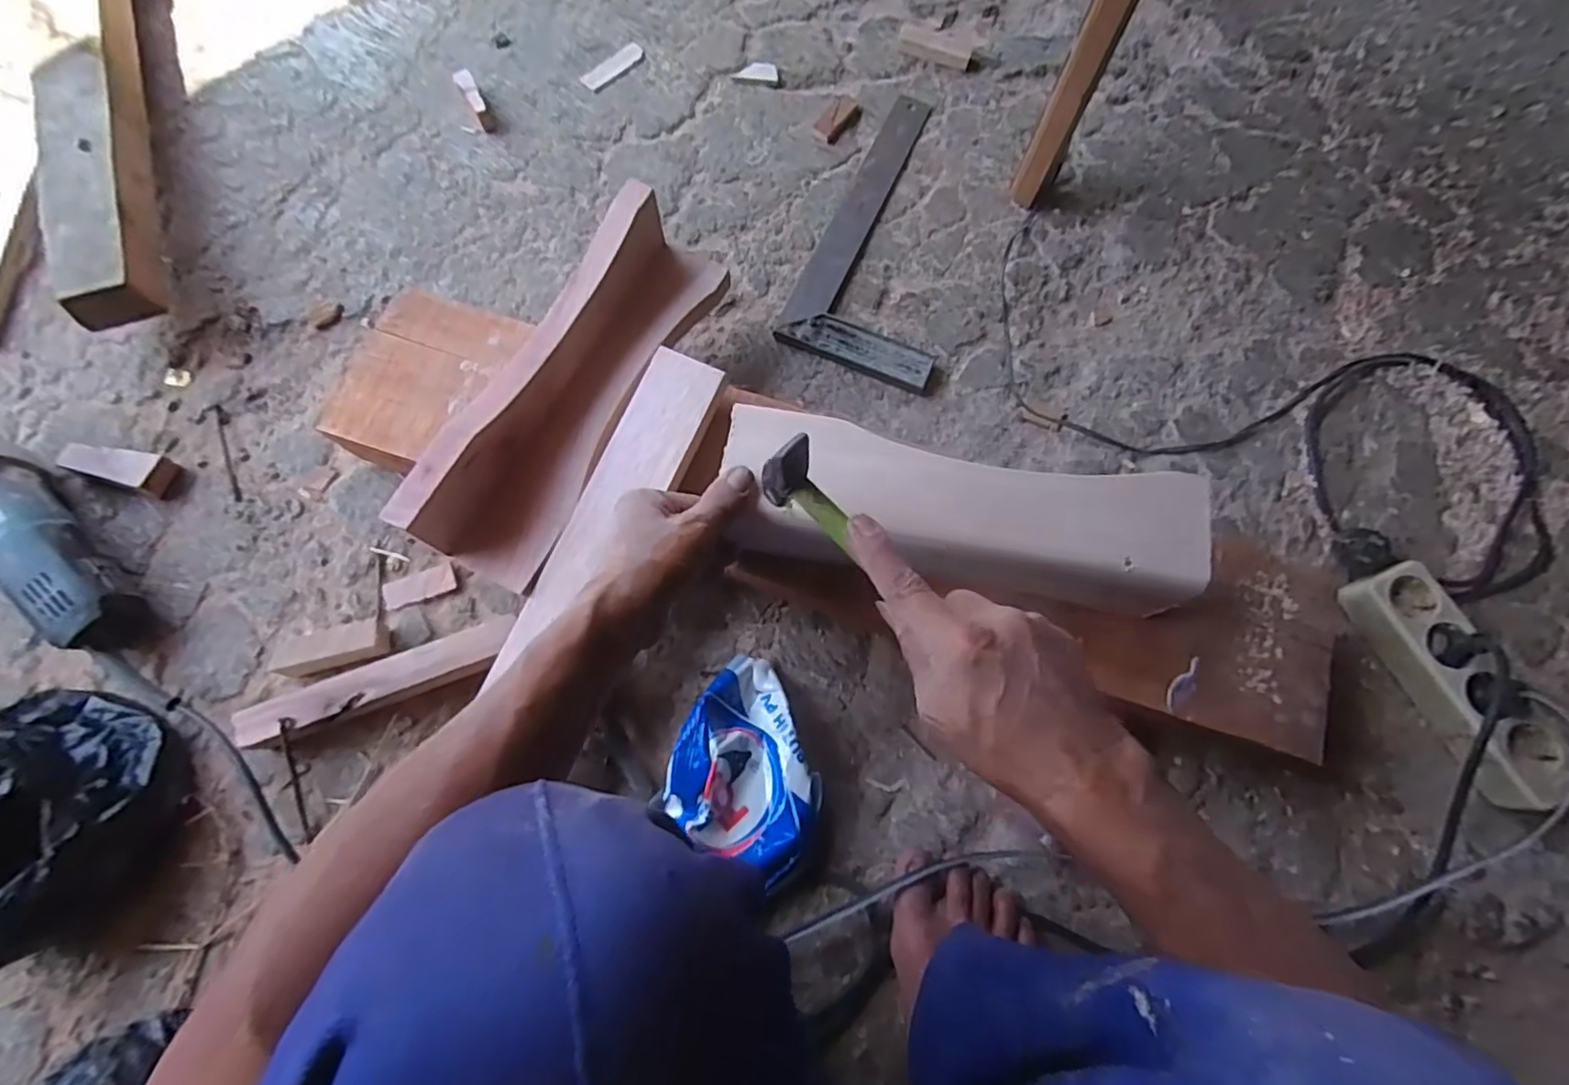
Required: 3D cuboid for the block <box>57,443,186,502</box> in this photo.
[{"bbox_3d":[-0.589,-0.068,0.594,0.094,0.023,0.034,17,74,4],"label":"block"}]

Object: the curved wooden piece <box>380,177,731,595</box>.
[{"bbox_3d":[-0.160,-0.124,0.514,0.085,0.071,0.315,25,74,6],"label":"curved wooden piece"}]

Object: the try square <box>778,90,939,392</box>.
[{"bbox_3d":[0.120,-0.325,0.692,0.152,0.012,0.348,20,74,5],"label":"try square"}]

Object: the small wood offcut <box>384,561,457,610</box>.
[{"bbox_3d":[-0.316,0.038,0.577,0.061,0.010,0.025,-16,74,-6],"label":"small wood offcut"}]

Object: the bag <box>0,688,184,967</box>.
[{"bbox_3d":[-0.531,0.198,0.474,0.142,0.101,0.163,13,73,3],"label":"bag"}]

